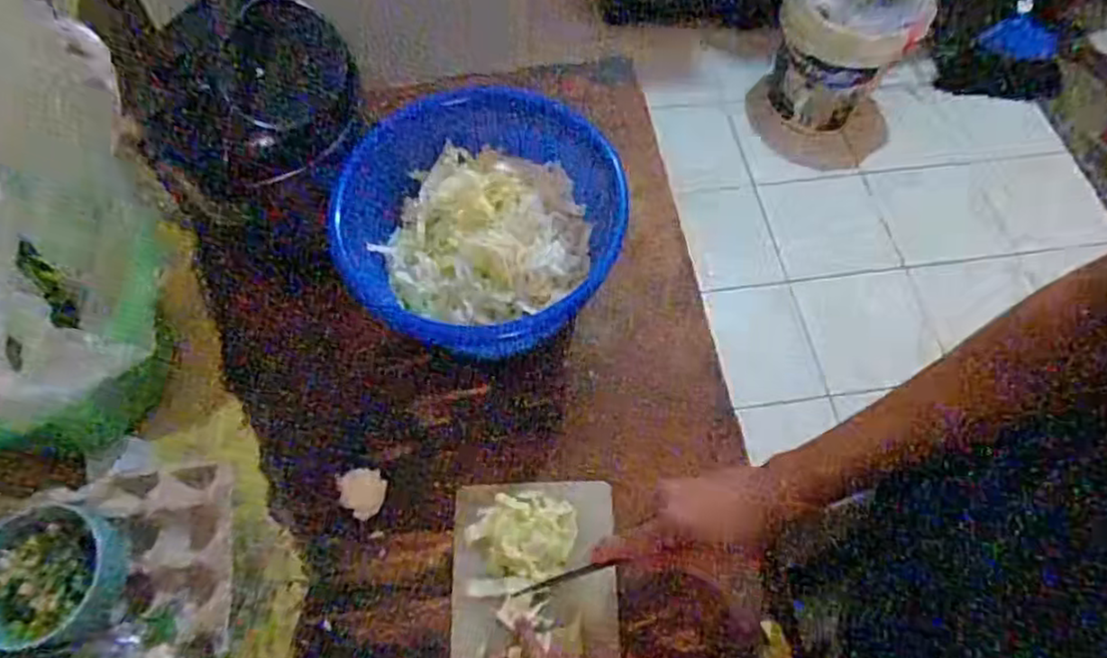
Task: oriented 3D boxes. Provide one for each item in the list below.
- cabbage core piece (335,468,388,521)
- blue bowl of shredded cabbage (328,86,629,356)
[{"bbox_3d":[-0.182,0.156,0.666,0.042,0.011,0.048,-16,64,-10],"label":"cabbage core piece"},{"bbox_3d":[-0.078,-0.112,0.699,0.260,0.124,0.238,1,63,-2],"label":"blue bowl of shredded cabbage"}]

